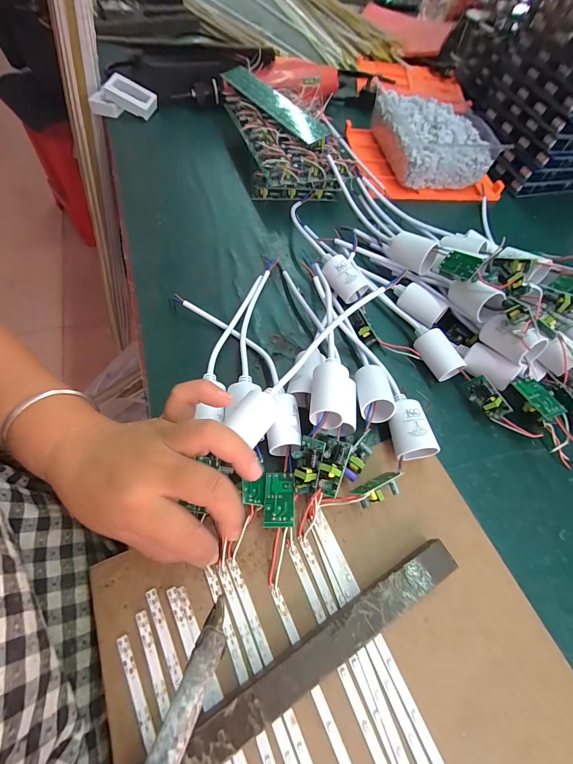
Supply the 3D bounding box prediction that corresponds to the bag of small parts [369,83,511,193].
[{"bbox_3d":[0.207,-0.340,0.457,0.138,0.056,0.161,-7,62,-8],"label":"bag of small parts"}]

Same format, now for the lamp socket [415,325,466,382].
[{"bbox_3d":[0.136,-0.026,0.298,0.027,0.027,0.050,-26,66,-17],"label":"lamp socket"}]

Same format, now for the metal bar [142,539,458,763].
[{"bbox_3d":[0.014,0.162,0.191,0.210,0.018,0.023,-26,66,-17],"label":"metal bar"}]

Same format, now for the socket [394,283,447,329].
[{"bbox_3d":[0.134,-0.079,0.325,0.026,0.027,0.055,-34,69,-20],"label":"socket"}]

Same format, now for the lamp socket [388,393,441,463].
[{"bbox_3d":[0.096,0.038,0.261,0.029,0.029,0.048,-4,62,-6],"label":"lamp socket"}]

